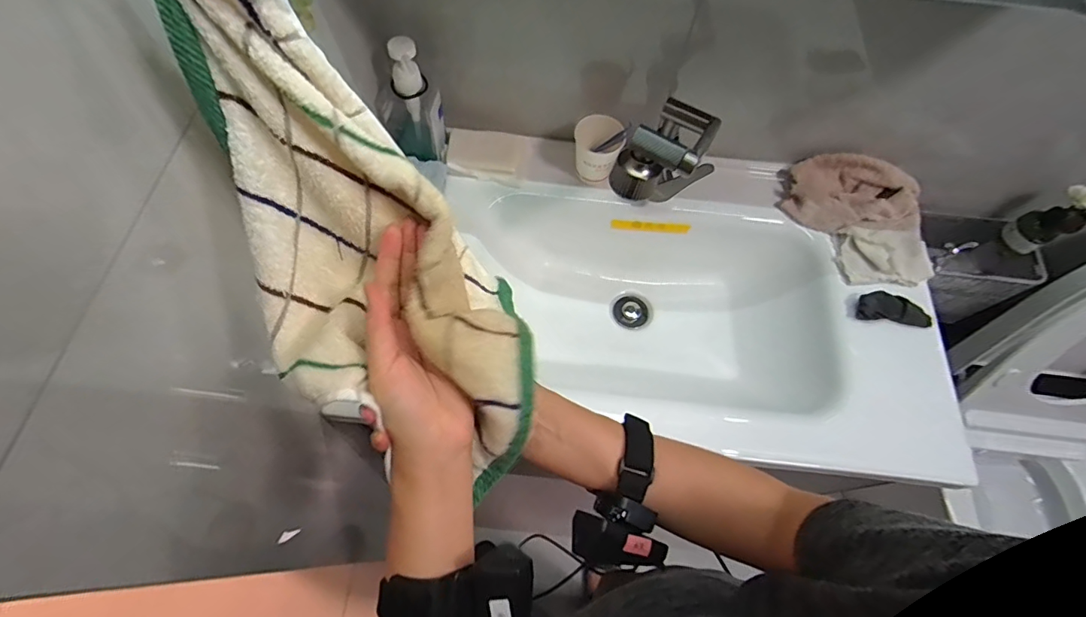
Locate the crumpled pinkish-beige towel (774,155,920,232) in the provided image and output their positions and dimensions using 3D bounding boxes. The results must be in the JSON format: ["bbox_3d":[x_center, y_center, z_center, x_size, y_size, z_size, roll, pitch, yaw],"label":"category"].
[{"bbox_3d":[0.474,-0.176,0.758,0.207,0.048,0.113,1,65,-2],"label":"crumpled pinkish-beige towel"}]

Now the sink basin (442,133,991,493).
[{"bbox_3d":[0.191,-0.004,0.773,0.706,0.178,0.457,7,65,0],"label":"sink basin"}]

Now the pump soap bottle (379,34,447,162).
[{"bbox_3d":[-0.183,-0.285,0.689,0.080,0.175,0.056,4,65,-1],"label":"pump soap bottle"}]

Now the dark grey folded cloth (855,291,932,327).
[{"bbox_3d":[0.493,0.002,0.693,0.102,0.022,0.036,10,65,2],"label":"dark grey folded cloth"}]

